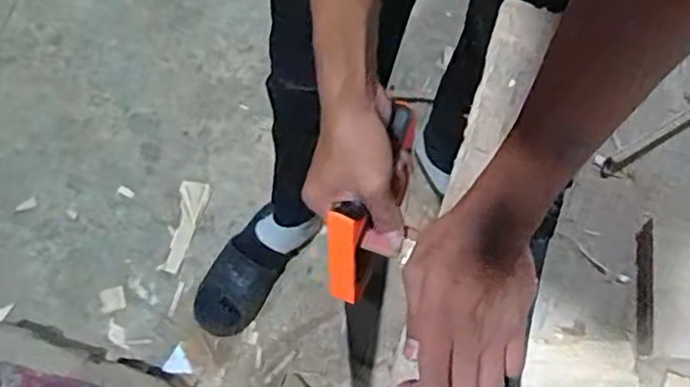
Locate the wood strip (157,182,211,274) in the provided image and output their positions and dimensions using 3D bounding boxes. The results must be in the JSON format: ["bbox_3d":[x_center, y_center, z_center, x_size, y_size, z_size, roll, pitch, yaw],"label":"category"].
[{"bbox_3d":[-0.309,0.060,1.260,0.052,0.007,0.183,11,68,6],"label":"wood strip"}]

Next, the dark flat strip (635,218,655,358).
[{"bbox_3d":[0.231,0.071,0.511,0.011,0.011,0.108,10,69,3],"label":"dark flat strip"}]

